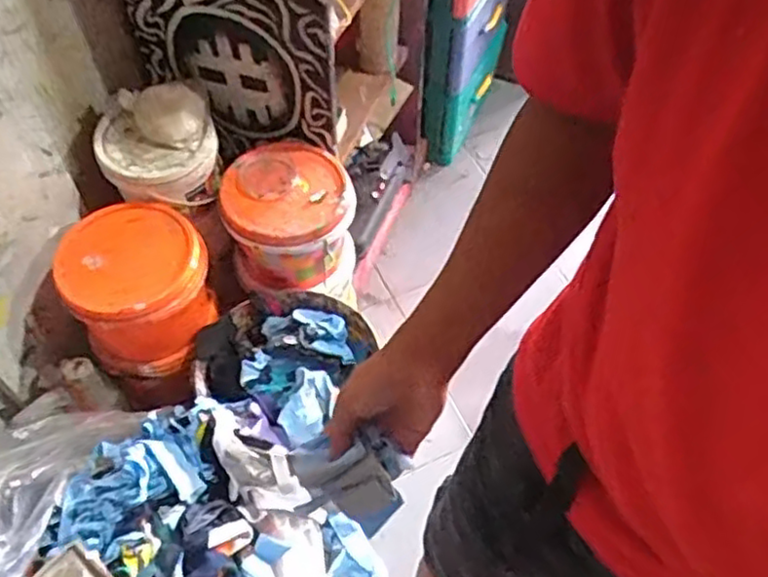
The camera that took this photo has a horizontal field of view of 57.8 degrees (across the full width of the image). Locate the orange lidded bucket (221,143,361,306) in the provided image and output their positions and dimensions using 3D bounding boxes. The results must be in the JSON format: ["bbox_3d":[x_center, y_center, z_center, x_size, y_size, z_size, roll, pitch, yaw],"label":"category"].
[{"bbox_3d":[-0.167,-0.123,1.238,0.209,0.183,0.226,0,55,0],"label":"orange lidded bucket"}]

